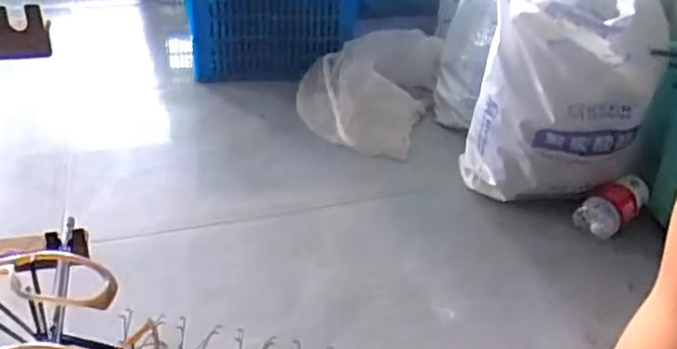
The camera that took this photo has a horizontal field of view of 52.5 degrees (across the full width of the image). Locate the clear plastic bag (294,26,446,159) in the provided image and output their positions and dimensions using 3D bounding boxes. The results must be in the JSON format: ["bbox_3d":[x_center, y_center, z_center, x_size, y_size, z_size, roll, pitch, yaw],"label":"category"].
[{"bbox_3d":[0.078,-0.234,1.683,0.325,0.180,0.416,8,36,6],"label":"clear plastic bag"}]

